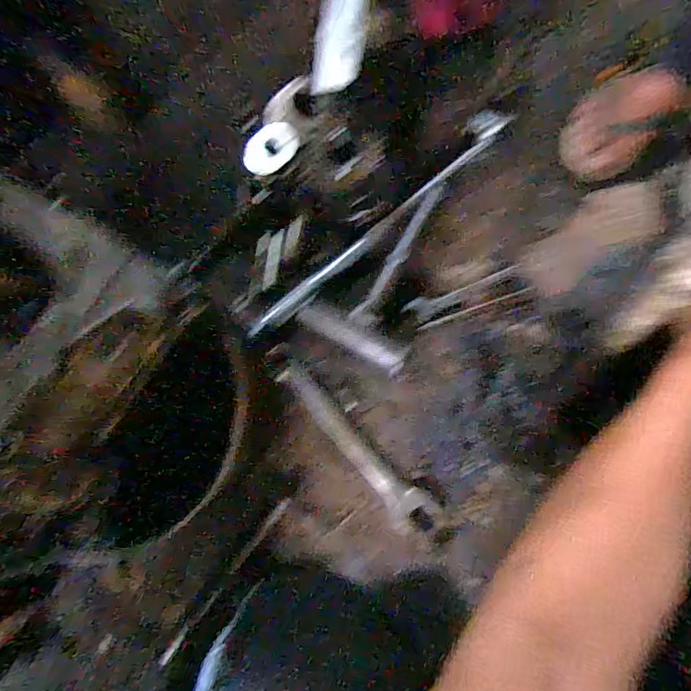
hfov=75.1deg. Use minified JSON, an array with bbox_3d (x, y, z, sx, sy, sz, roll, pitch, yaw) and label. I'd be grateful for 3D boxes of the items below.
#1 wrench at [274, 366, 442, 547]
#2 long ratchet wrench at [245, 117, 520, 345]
[{"bbox_3d":[0.012,0.136,0.585,0.052,0.016,0.273,-43,82,-4],"label":"wrench"},{"bbox_3d":[0.051,-0.163,0.606,0.451,0.021,0.042,-44,82,-5],"label":"long ratchet wrench"}]

